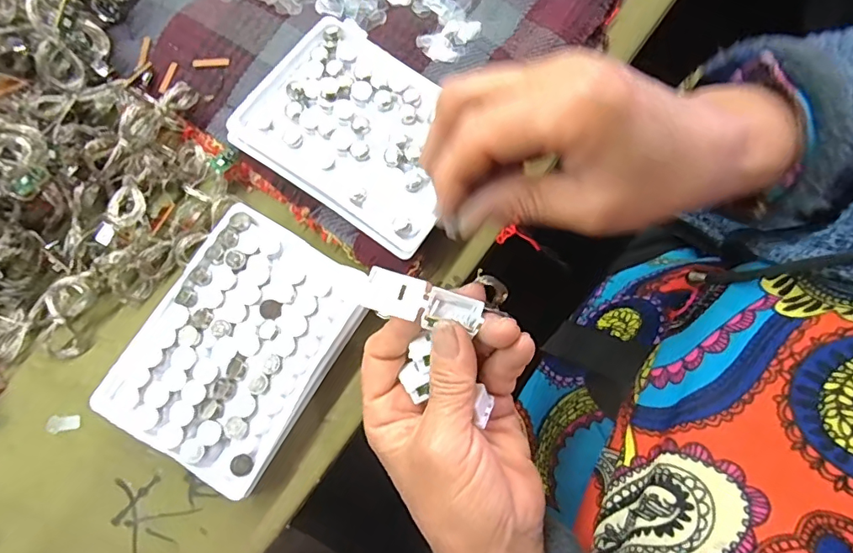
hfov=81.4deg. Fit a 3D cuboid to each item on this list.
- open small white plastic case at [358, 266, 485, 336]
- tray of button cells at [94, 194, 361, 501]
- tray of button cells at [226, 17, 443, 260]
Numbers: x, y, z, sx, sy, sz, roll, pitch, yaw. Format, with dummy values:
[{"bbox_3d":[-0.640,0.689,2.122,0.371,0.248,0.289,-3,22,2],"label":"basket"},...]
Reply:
[{"bbox_3d":[-0.002,0.012,0.232,0.055,0.012,0.022,14,77,-2],"label":"open small white plastic case"},{"bbox_3d":[-0.100,0.036,0.270,0.094,0.027,0.128,31,78,6],"label":"tray of button cells"},{"bbox_3d":[-0.036,-0.084,0.288,0.129,0.016,0.095,35,78,7],"label":"tray of button cells"}]

